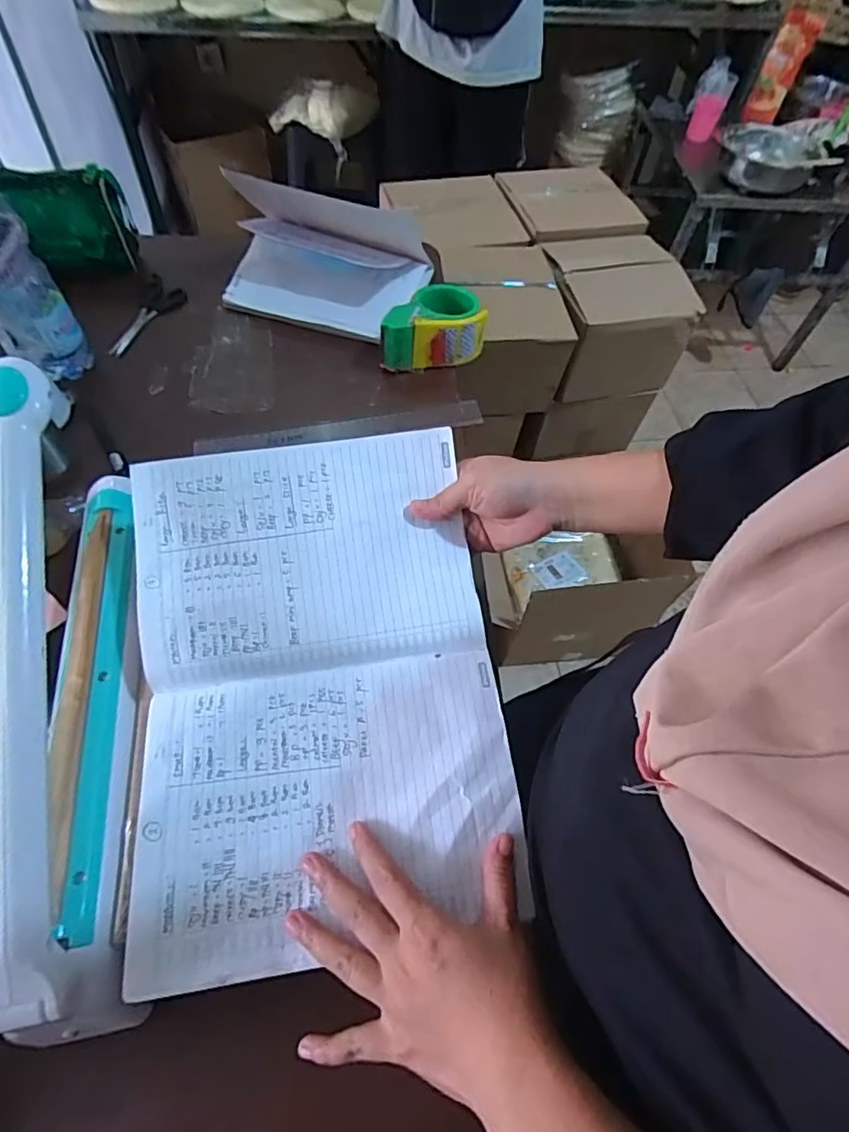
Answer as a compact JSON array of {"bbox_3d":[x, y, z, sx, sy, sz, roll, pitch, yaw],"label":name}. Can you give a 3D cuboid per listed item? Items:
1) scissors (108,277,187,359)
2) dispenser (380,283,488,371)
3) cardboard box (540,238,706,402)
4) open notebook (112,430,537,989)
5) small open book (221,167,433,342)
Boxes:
[{"bbox_3d":[-0.360,-0.324,0.721,0.054,0.015,0.140,17,63,-2],"label":"scissors"},{"bbox_3d":[0.005,-0.304,0.696,0.132,0.057,0.087,-11,60,-11],"label":"dispenser"},{"bbox_3d":[0.321,-0.455,1.007,0.225,0.178,0.223,-14,61,-13],"label":"cardboard box"},{"bbox_3d":[-0.073,0.066,0.378,0.240,0.084,0.328,-8,60,-9],"label":"open notebook"},{"bbox_3d":[-0.130,-0.415,0.714,0.234,0.131,0.155,16,59,5],"label":"small open book"}]

